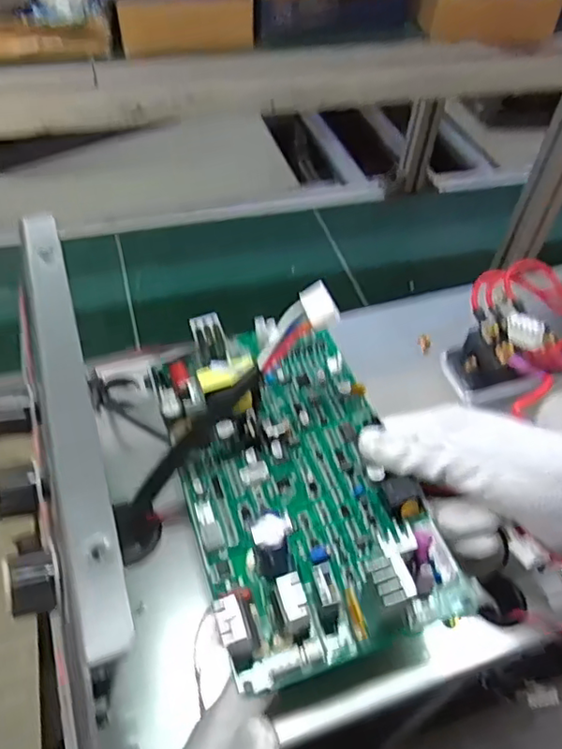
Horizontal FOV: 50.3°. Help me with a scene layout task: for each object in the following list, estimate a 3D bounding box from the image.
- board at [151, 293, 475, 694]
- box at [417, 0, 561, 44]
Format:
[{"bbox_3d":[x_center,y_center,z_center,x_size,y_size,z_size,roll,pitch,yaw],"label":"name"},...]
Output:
[{"bbox_3d":[0.005,0.040,0.323,0.119,0.044,0.209,-11,51,-14],"label":"board"},{"bbox_3d":[0.220,-0.395,0.642,0.139,0.048,0.081,-7,51,-10],"label":"box"}]

